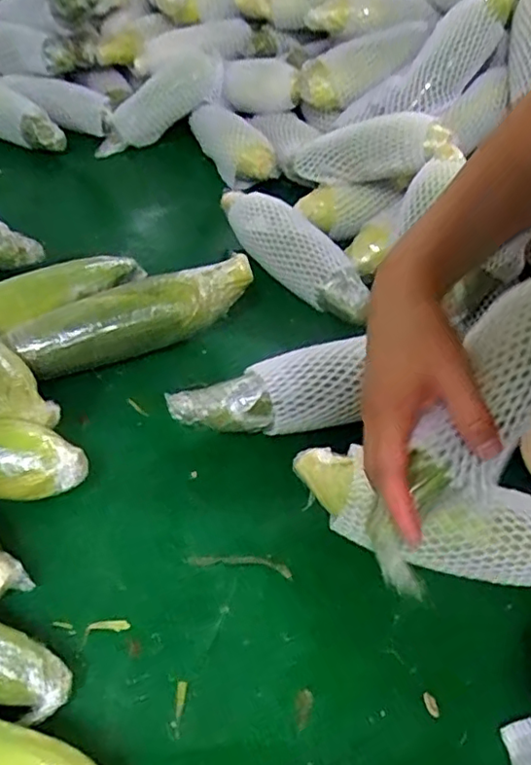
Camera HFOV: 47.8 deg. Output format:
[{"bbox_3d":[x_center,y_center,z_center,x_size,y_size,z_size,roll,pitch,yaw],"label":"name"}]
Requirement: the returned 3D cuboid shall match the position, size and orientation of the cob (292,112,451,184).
[{"bbox_3d":[0.126,-0.286,0.741,0.196,0.059,0.064,3,40,32],"label":"cob"}]

